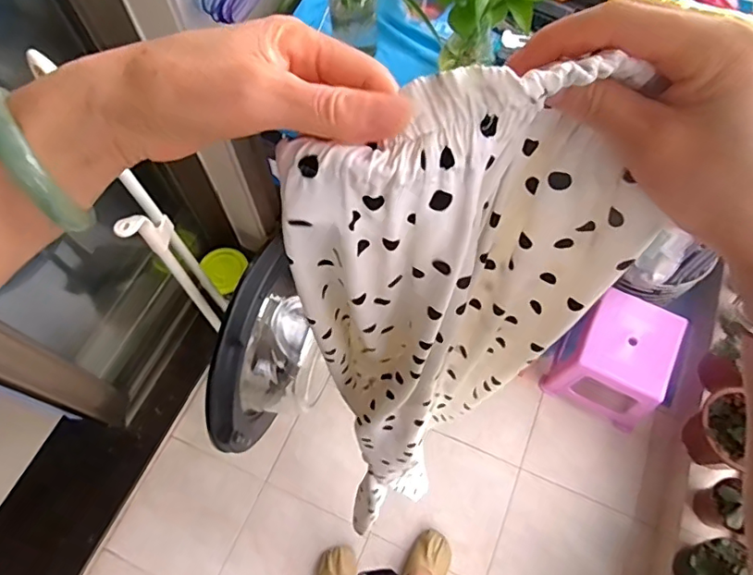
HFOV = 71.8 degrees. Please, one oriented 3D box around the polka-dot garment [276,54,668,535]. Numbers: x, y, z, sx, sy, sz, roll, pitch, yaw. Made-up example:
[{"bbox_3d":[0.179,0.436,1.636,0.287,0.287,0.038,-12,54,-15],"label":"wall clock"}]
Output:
[{"bbox_3d":[0.039,0.099,0.497,0.180,0.703,0.077,-5,60,-4],"label":"polka-dot garment"}]

